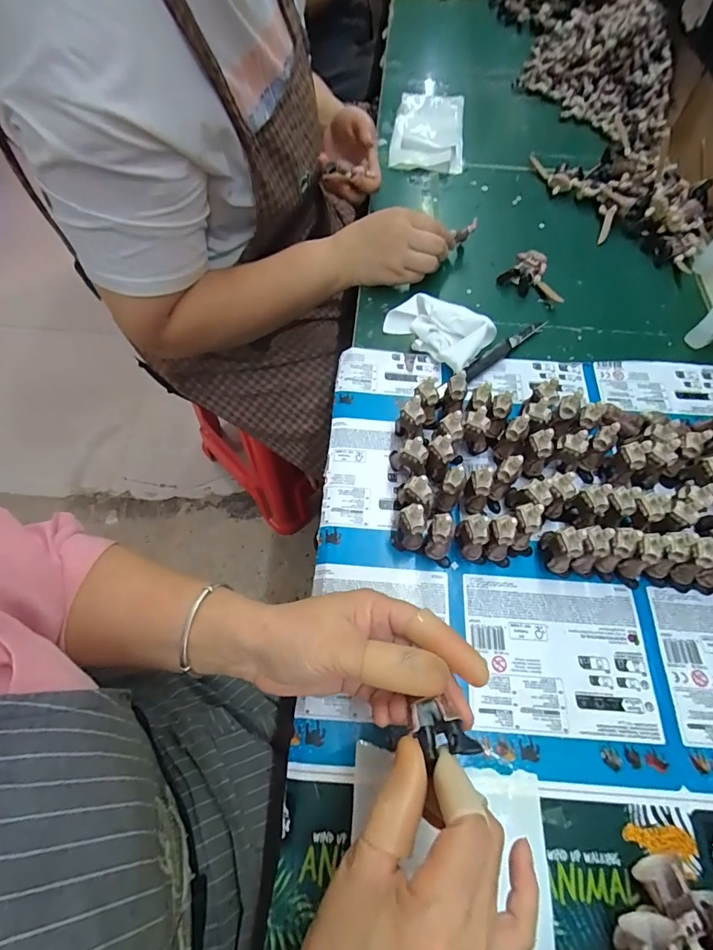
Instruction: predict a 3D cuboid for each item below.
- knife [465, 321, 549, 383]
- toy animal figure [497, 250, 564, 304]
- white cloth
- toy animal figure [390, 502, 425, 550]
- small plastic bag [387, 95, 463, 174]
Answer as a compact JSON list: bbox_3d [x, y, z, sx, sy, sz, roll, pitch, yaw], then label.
[{"bbox_3d":[0.157,-0.135,0.455,0.122,0.010,0.015,-37,69,-17],"label":"knife"},{"bbox_3d":[0.210,-0.228,0.494,0.072,0.022,0.050,37,68,16],"label":"toy animal figure"},{"bbox_3d":[0.084,-0.157,0.450,0.105,0.032,0.062,37,68,16],"label":"white cloth"},{"bbox_3d":[0.041,0.042,0.333,0.024,0.058,0.020,18,64,8],"label":"toy animal figure"},{"bbox_3d":[0.108,-0.519,0.644,0.103,0.018,0.203,7,63,3],"label":"small plastic bag"}]

